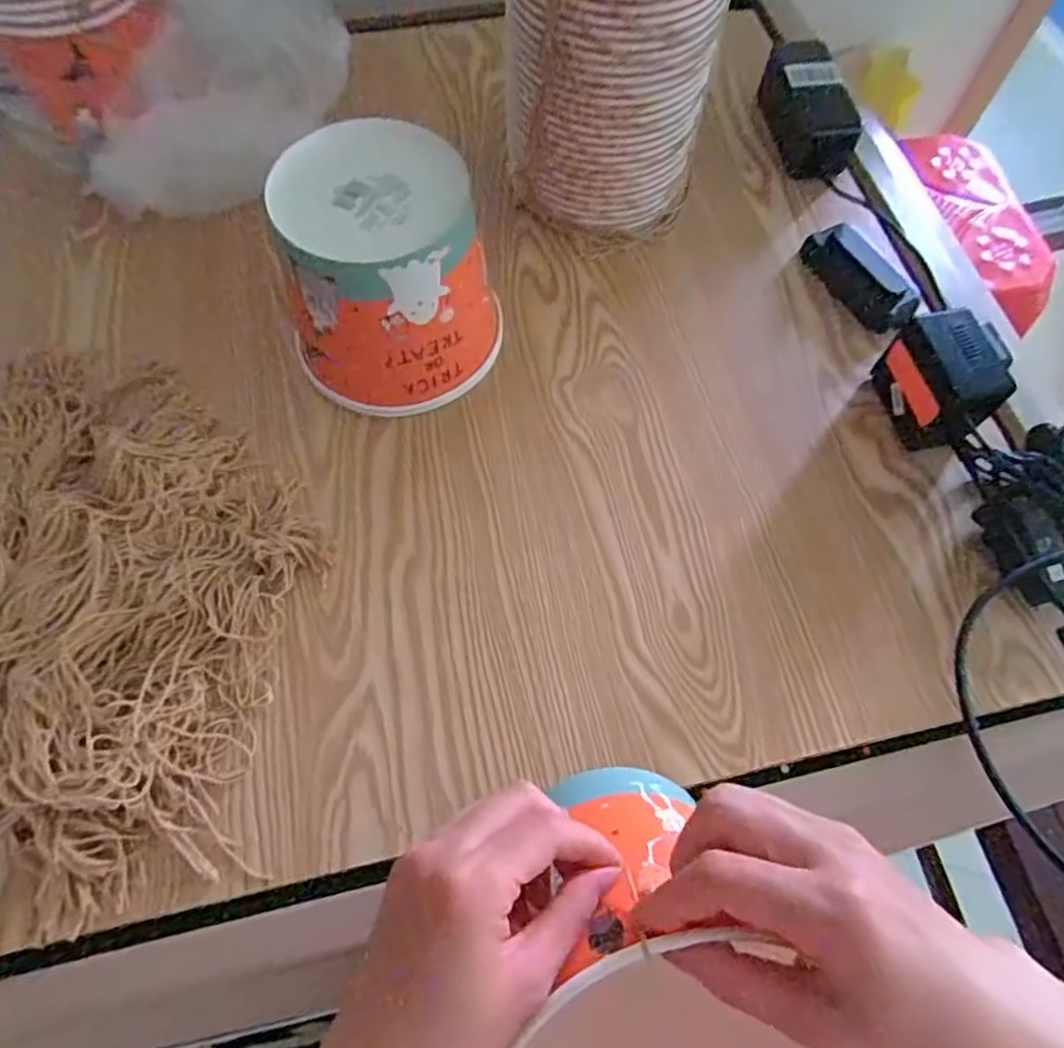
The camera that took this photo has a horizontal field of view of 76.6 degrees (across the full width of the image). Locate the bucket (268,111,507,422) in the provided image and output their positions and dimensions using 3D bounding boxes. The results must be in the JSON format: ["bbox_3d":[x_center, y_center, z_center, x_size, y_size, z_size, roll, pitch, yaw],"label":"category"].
[{"bbox_3d":[-0.101,-0.169,0.478,0.132,0.152,0.124,0,66,-1],"label":"bucket"}]

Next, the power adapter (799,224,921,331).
[{"bbox_3d":[0.280,-0.212,0.577,0.039,0.026,0.112,-30,70,-13],"label":"power adapter"}]

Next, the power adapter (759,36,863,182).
[{"bbox_3d":[0.262,-0.397,0.644,0.058,0.054,0.135,-7,67,-4],"label":"power adapter"}]

